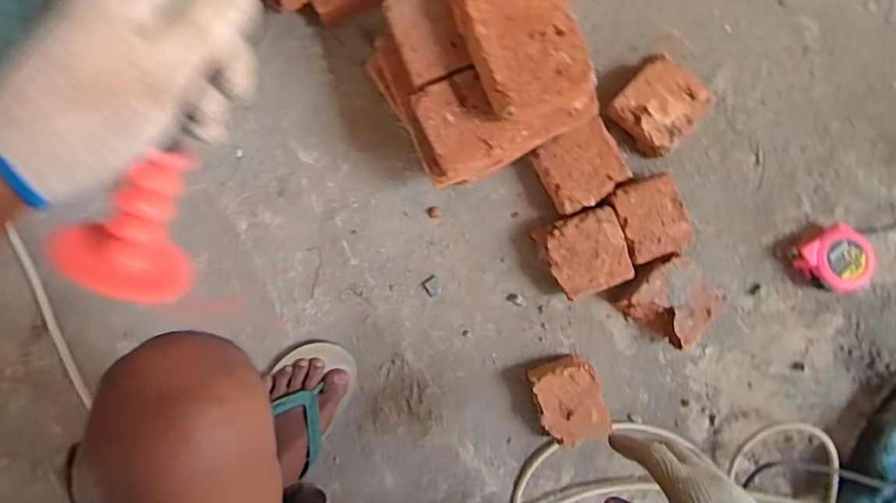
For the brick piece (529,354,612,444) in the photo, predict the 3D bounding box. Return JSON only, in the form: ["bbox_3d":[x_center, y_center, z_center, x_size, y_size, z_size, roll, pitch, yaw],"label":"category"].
[{"bbox_3d":[0.166,0.205,0.732,0.091,0.053,0.104,-16,92,-2],"label":"brick piece"}]

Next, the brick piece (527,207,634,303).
[{"bbox_3d":[0.190,0.004,0.739,0.107,0.052,0.110,-20,92,-1],"label":"brick piece"}]

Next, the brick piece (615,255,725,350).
[{"bbox_3d":[0.313,0.069,0.731,0.106,0.050,0.107,40,91,-2],"label":"brick piece"}]

